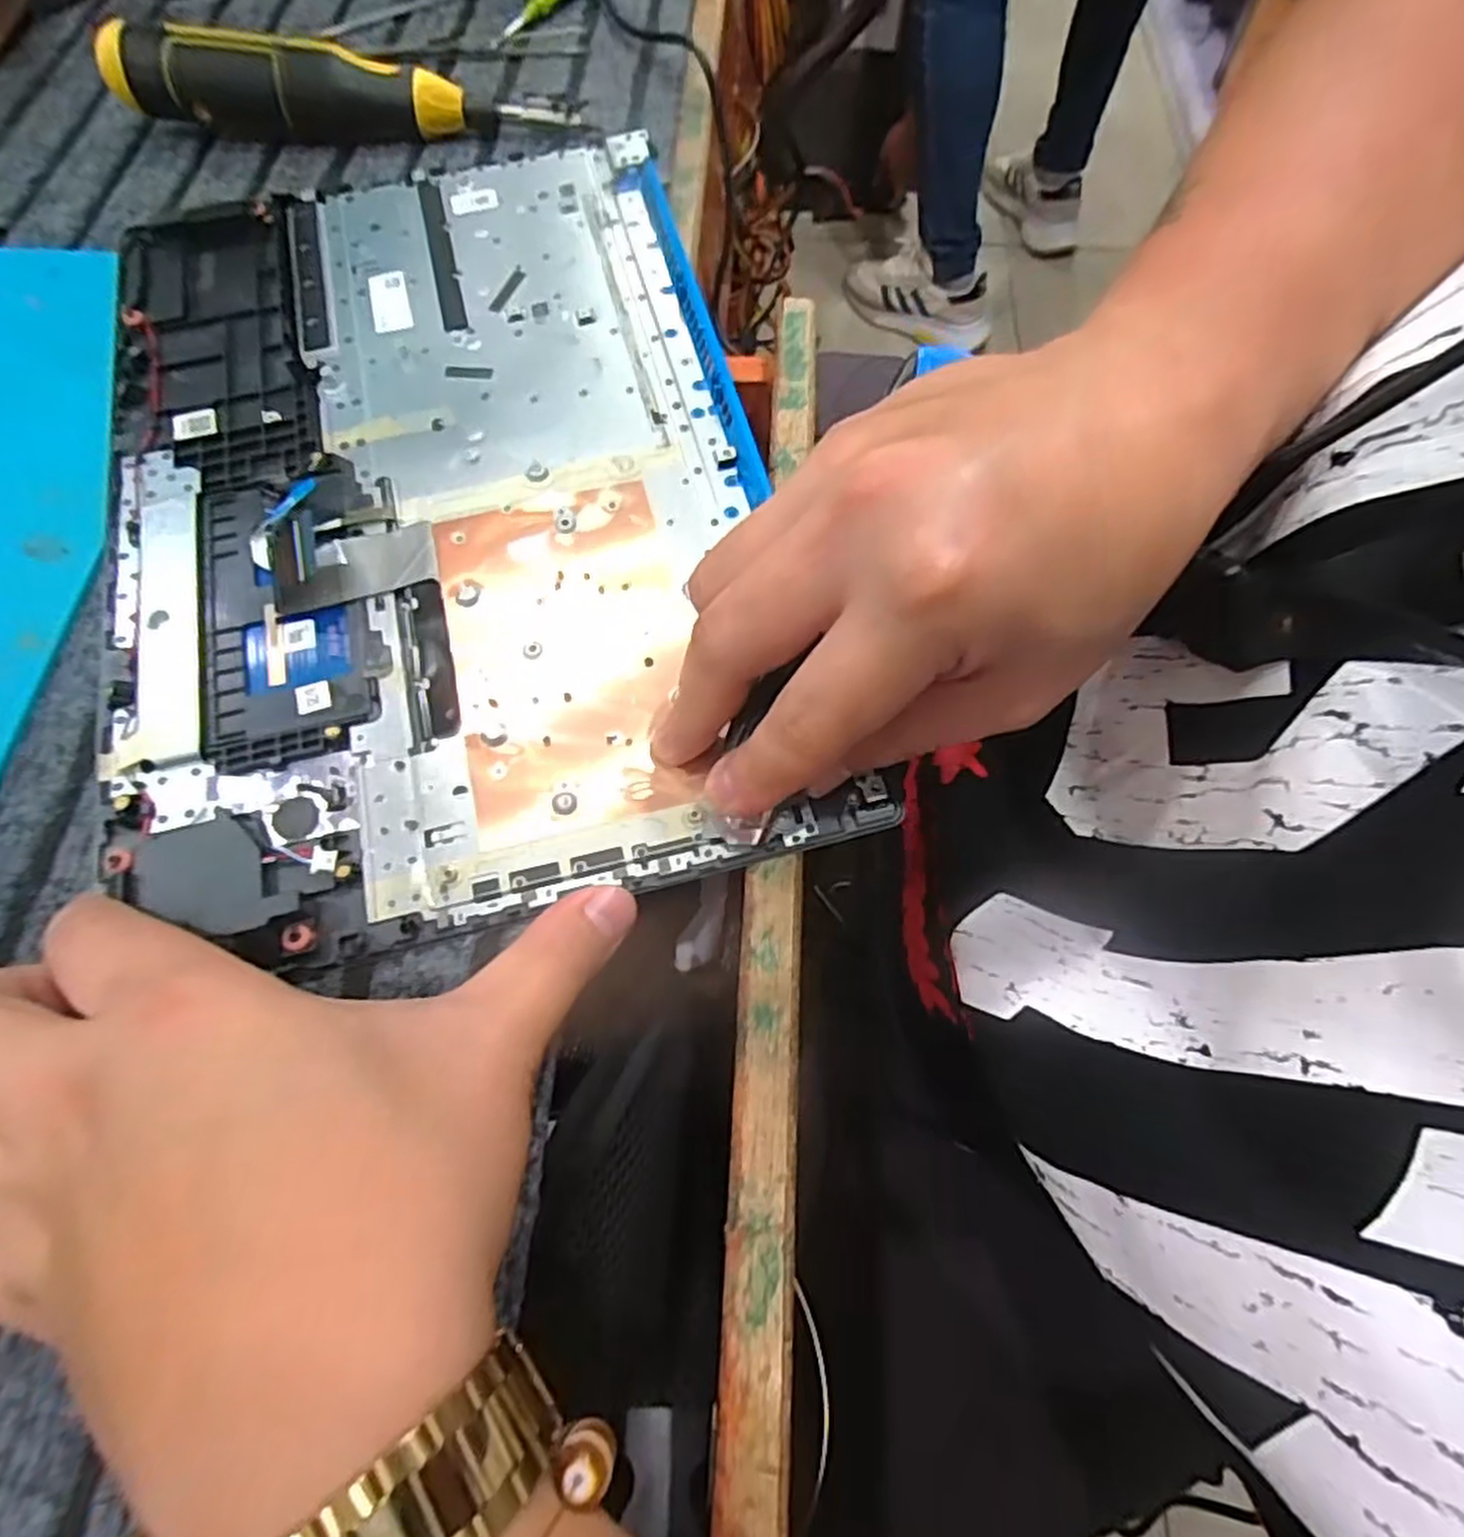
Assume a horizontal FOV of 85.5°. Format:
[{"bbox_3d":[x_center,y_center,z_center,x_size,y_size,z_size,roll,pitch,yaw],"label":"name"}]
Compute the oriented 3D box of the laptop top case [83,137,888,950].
[{"bbox_3d":[-0.111,-0.111,0.300,0.234,0.014,0.348,-15,67,-7],"label":"laptop top case"}]

